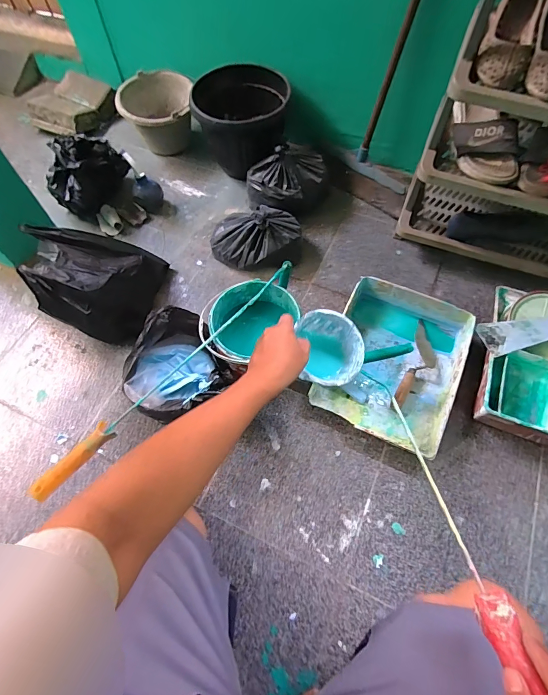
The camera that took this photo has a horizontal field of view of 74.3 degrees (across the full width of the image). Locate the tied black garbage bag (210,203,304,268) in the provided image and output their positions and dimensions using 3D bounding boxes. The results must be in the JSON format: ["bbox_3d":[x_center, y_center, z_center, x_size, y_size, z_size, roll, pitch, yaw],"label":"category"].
[{"bbox_3d":[-0.052,-0.302,0.978,0.240,0.117,0.167,-4,62,-1],"label":"tied black garbage bag"}]

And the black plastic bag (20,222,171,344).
[{"bbox_3d":[-0.433,-0.162,0.867,0.236,0.195,0.264,12,63,7],"label":"black plastic bag"}]

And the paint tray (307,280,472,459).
[{"bbox_3d":[0.267,0.031,0.821,0.280,0.071,0.358,23,66,12],"label":"paint tray"}]

